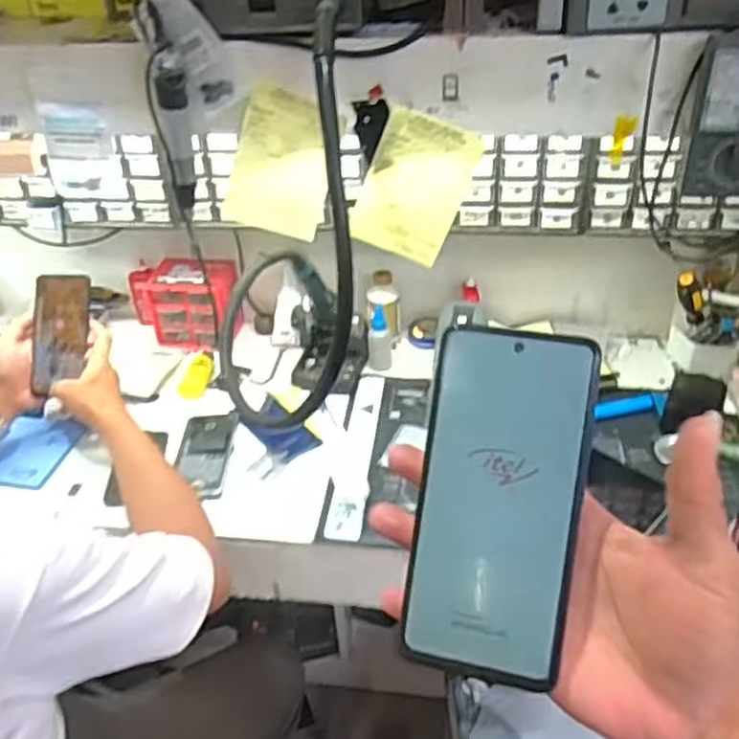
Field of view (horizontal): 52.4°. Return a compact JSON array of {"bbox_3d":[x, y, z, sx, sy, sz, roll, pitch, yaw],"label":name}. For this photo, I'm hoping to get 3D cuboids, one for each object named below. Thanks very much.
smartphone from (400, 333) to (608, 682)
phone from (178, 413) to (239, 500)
[{"bbox_3d":[0.060,0.061,0.348,0.072,0.157,0.005,7,-3,14],"label":"smartphone"},{"bbox_3d":[-0.225,0.113,1.031,0.069,0.015,0.158,-2,37,2],"label":"phone"}]

